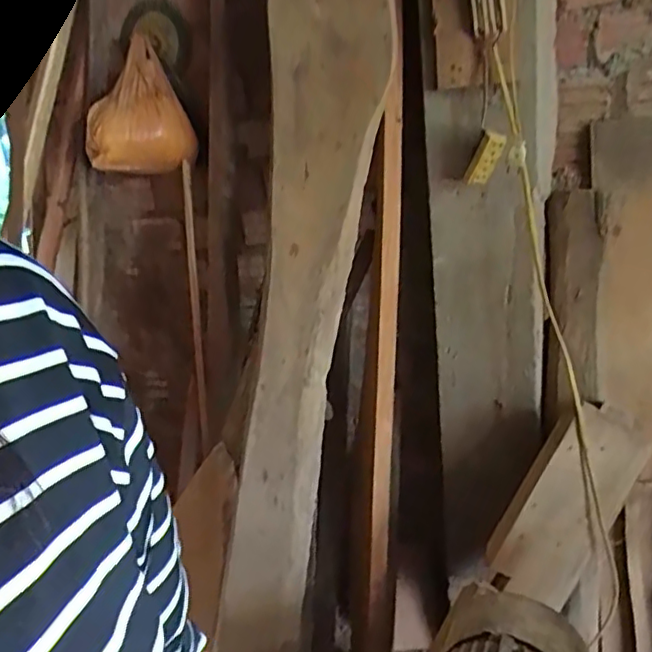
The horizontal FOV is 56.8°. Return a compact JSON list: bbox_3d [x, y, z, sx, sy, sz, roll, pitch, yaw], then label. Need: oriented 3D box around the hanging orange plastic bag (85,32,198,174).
[{"bbox_3d":[-0.438,-0.508,1.383,0.194,0.293,0.164,-19,20,-39],"label":"hanging orange plastic bag"}]

